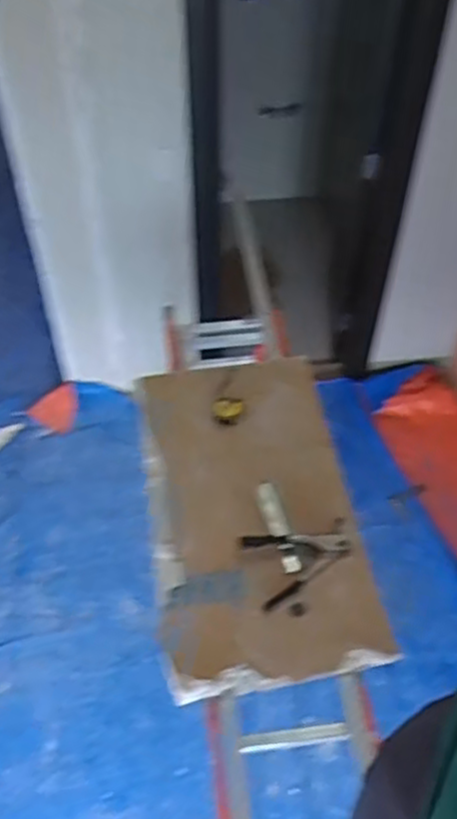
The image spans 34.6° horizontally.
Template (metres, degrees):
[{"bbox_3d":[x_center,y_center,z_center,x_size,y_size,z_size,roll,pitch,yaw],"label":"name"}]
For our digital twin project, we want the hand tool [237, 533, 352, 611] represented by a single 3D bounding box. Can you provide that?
[{"bbox_3d":[0.154,0.318,1.588,0.228,0.038,0.161,-17,53,-14],"label":"hand tool"}]

